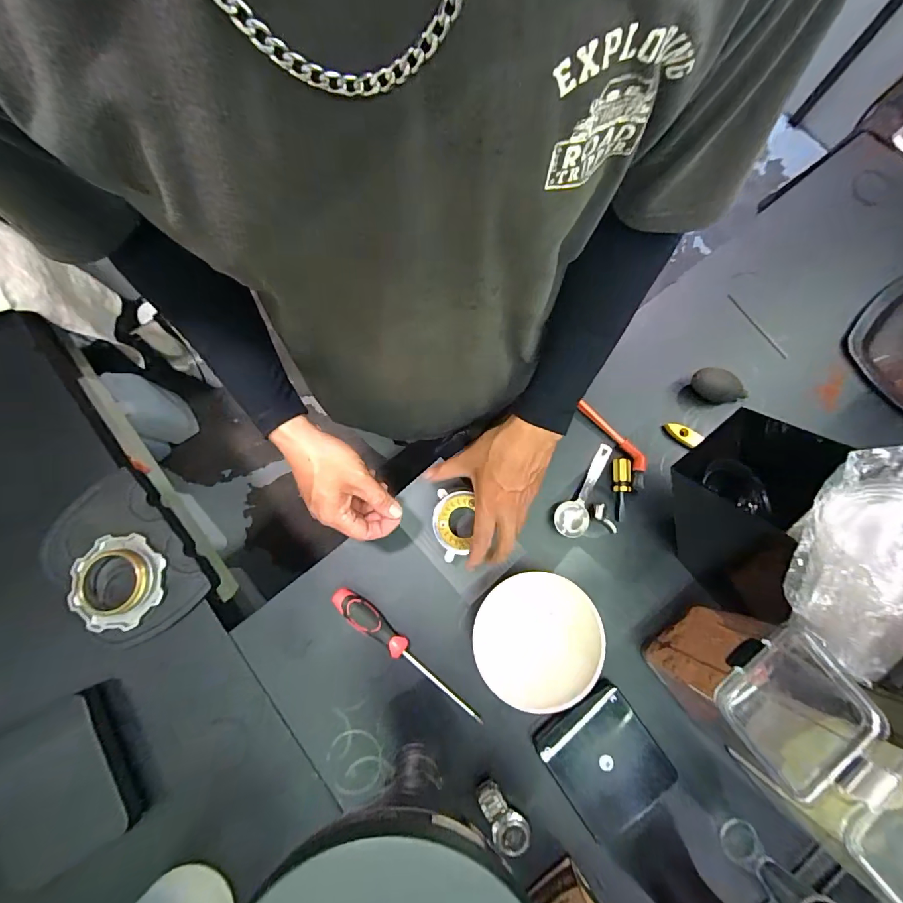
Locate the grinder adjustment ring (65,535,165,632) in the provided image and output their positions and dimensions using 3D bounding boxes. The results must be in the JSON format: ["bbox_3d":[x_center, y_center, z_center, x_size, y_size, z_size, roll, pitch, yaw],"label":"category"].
[{"bbox_3d":[-0.408,0.159,0.499,0.100,0.019,0.109,0,77,1],"label":"grinder adjustment ring"}]

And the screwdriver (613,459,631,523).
[{"bbox_3d":[0.218,0.049,0.530,0.021,0.025,0.079,9,80,2],"label":"screwdriver"}]

